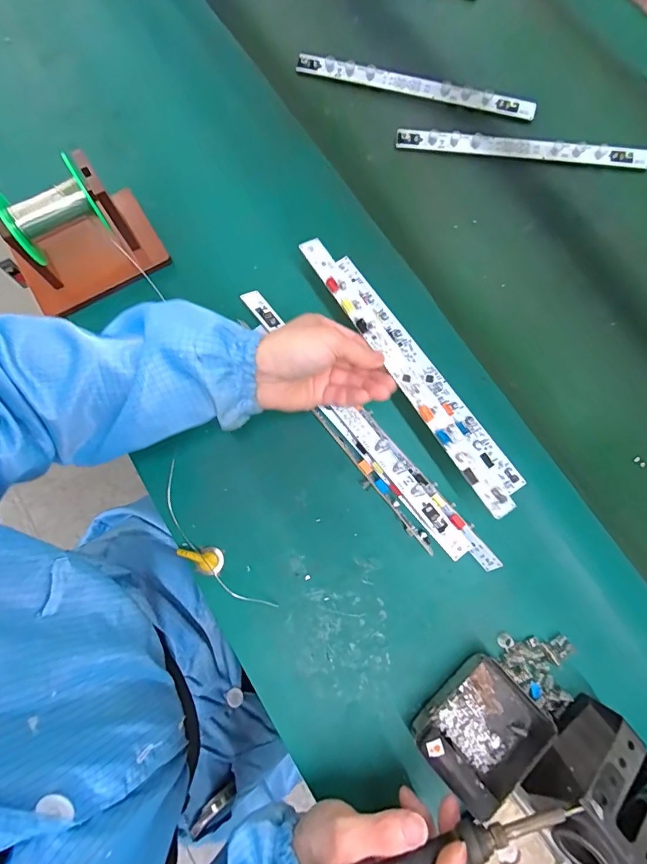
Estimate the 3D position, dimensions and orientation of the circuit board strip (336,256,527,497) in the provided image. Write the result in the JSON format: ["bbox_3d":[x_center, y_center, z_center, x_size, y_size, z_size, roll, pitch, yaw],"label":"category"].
[{"bbox_3d":[0.100,-0.062,0.426,0.020,0.009,0.284,-33,79,-7],"label":"circuit board strip"}]

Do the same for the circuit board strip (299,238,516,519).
[{"bbox_3d":[0.063,-0.055,0.364,0.021,0.014,0.285,-31,80,-9],"label":"circuit board strip"}]

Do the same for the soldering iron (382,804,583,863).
[{"bbox_3d":[0.066,0.279,0.276,0.217,0.016,0.021,-15,77,-7],"label":"soldering iron"}]

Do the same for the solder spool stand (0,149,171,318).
[{"bbox_3d":[-0.243,-0.195,0.420,0.133,0.104,0.095,-32,79,-7],"label":"solder spool stand"}]

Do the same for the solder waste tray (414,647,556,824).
[{"bbox_3d":[0.130,0.242,0.347,0.093,0.034,0.079,-41,80,-8],"label":"solder waste tray"}]

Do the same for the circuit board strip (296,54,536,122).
[{"bbox_3d":[0.109,-0.417,0.511,0.285,0.013,0.022,13,77,3],"label":"circuit board strip"}]

